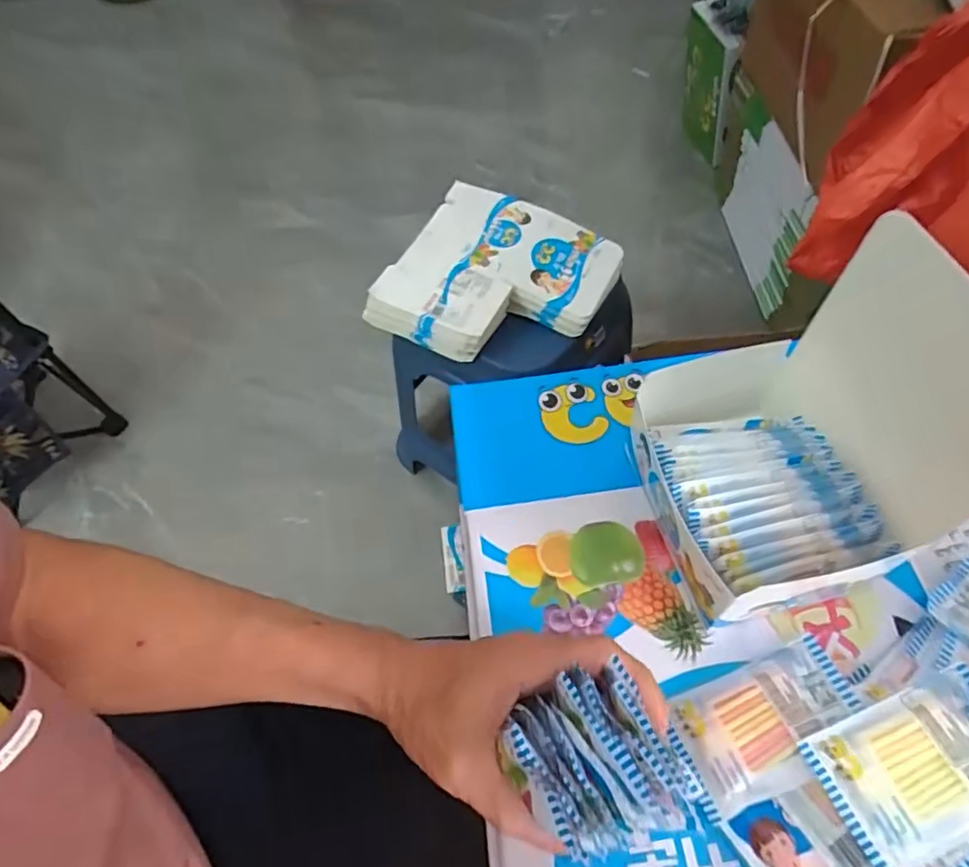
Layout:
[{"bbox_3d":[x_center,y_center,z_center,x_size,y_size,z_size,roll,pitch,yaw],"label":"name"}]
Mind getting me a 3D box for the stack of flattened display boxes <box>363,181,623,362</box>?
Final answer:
[{"bbox_3d":[0.021,-0.206,0.821,0.264,0.068,0.251,23,62,17],"label":"stack of flattened display boxes"}]

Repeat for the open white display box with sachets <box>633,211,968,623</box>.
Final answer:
[{"bbox_3d":[0.174,0.008,0.356,0.132,0.165,0.147,-13,58,-4],"label":"open white display box with sachets"}]

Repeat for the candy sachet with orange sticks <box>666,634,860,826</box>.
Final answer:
[{"bbox_3d":[0.158,0.162,0.345,0.100,0.016,0.062,-19,58,-8],"label":"candy sachet with orange sticks"}]

